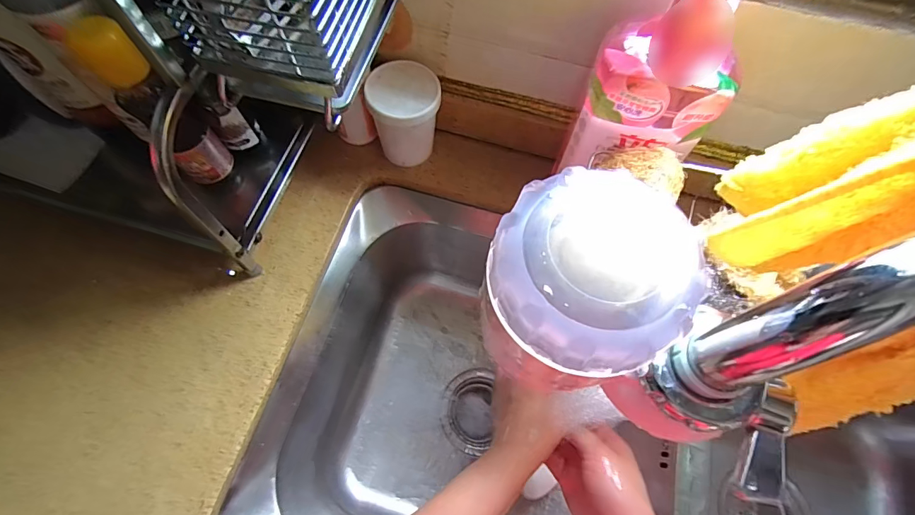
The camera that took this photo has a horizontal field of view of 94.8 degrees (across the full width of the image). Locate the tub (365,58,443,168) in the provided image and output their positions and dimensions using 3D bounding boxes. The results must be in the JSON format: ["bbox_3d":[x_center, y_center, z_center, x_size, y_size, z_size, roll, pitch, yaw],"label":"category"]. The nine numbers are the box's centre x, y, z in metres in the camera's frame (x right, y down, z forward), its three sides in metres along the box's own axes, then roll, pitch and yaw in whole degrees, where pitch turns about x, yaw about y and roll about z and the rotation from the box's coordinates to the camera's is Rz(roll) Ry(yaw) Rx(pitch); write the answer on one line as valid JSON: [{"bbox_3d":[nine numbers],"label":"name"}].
[{"bbox_3d":[-0.053,-0.140,0.432,0.067,0.093,0.061,1,66,-2],"label":"tub"}]

